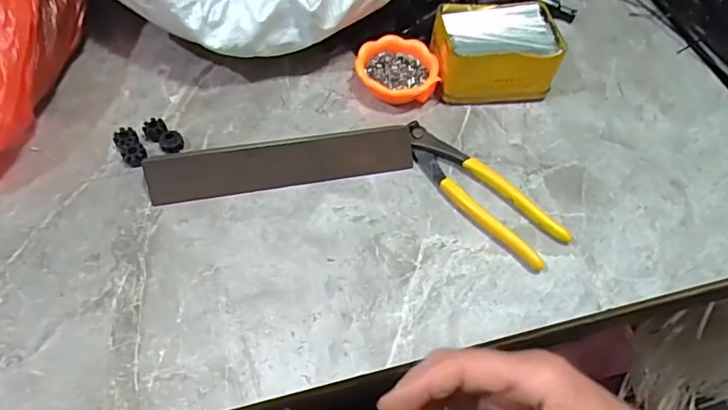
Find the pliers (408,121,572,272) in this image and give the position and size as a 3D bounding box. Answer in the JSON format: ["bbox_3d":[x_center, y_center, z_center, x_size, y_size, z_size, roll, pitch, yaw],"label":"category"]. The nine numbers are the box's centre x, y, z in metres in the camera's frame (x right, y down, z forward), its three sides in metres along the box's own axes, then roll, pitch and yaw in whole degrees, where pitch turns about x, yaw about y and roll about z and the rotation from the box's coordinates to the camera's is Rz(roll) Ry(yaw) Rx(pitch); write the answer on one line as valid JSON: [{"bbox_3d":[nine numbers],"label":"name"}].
[{"bbox_3d":[0.095,-0.014,0.438,0.046,0.015,0.158,-35,65,-26],"label":"pliers"}]

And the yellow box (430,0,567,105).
[{"bbox_3d":[0.125,-0.146,0.503,0.112,0.056,0.082,-6,56,-10],"label":"yellow box"}]

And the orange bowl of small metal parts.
[{"bbox_3d":[0.031,-0.126,0.501,0.075,0.026,0.074,2,55,-4],"label":"orange bowl of small metal parts"}]

